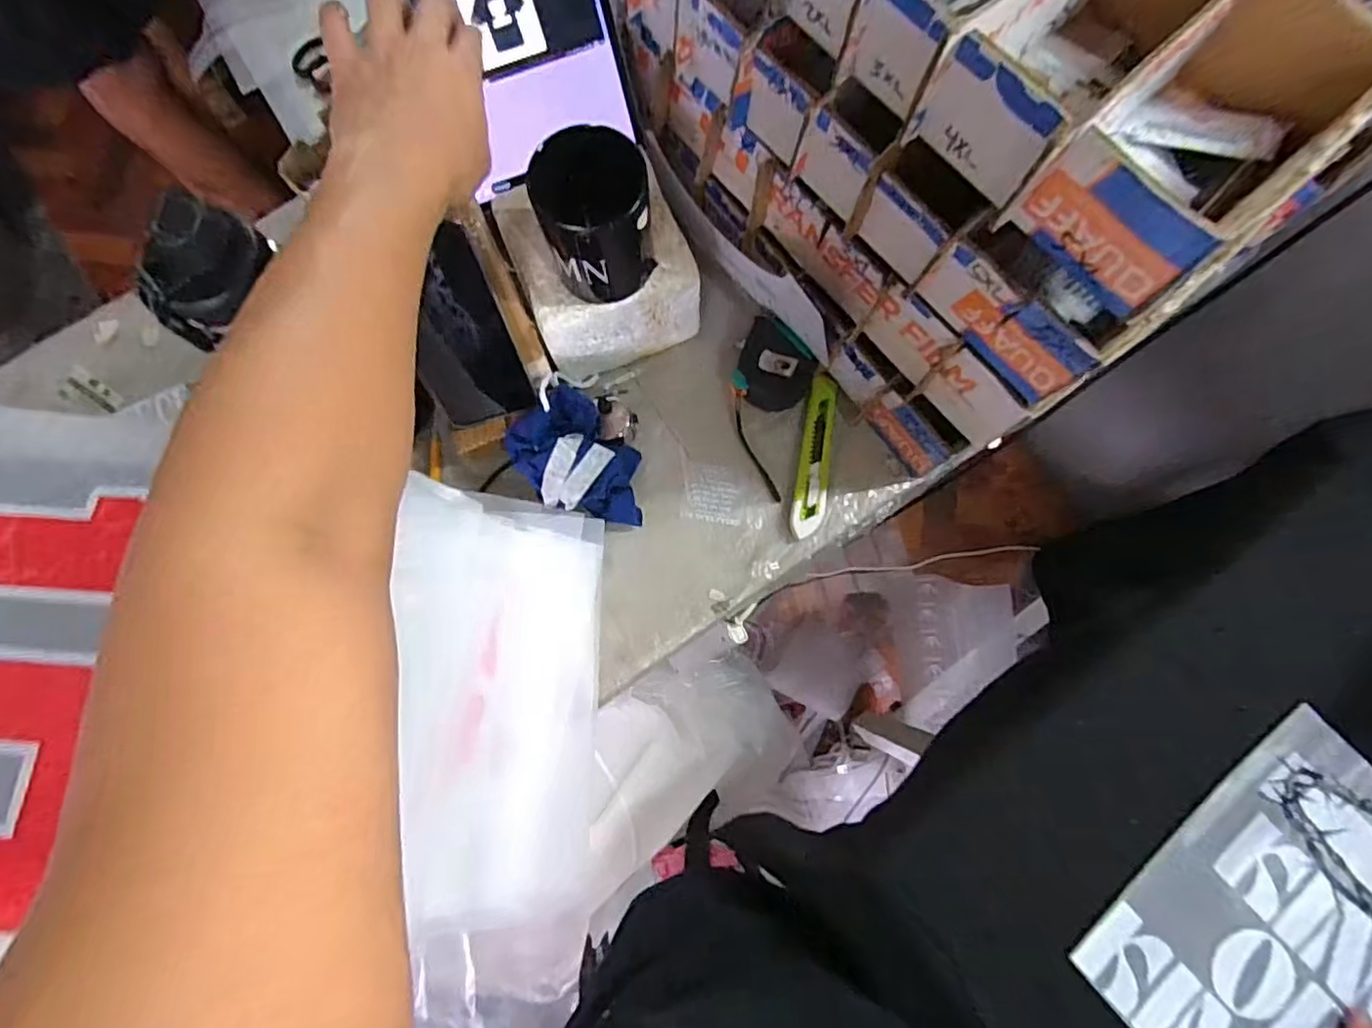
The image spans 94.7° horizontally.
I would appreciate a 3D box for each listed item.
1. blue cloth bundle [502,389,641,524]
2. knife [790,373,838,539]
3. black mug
[{"bbox_3d":[-0.093,-0.043,0.570,0.093,0.065,0.126,-41,81,-8],"label":"blue cloth bundle"},{"bbox_3d":[0.124,-0.058,0.603,0.031,0.014,0.161,10,78,2],"label":"knife"},{"bbox_3d":[-0.069,-0.223,0.481,0.086,0.103,0.081,-11,78,-2],"label":"black mug"}]

